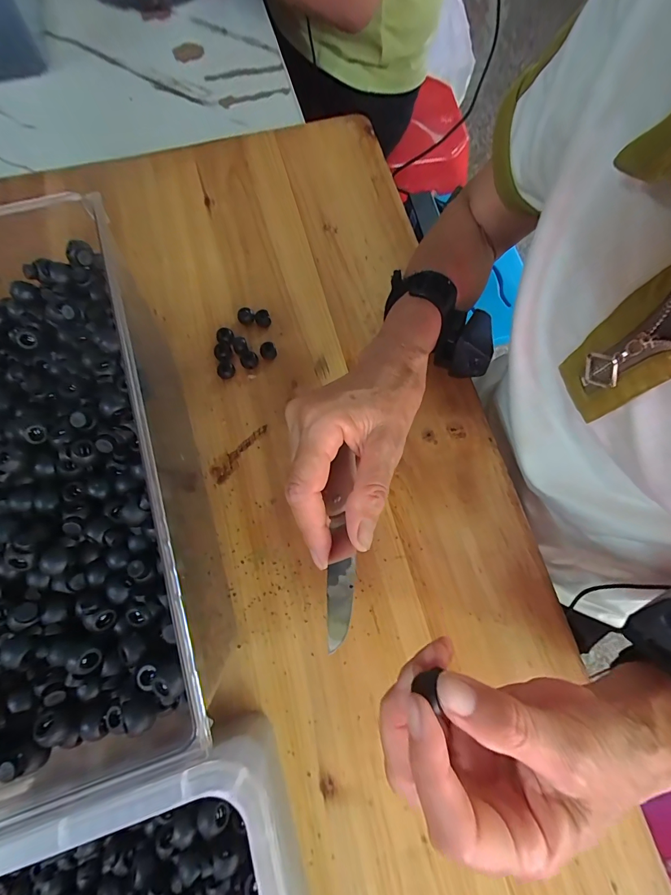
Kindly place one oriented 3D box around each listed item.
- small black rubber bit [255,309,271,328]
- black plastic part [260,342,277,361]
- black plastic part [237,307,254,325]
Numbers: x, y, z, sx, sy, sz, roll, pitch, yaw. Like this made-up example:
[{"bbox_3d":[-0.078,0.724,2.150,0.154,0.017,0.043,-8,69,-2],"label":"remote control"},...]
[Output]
[{"bbox_3d":[-0.070,-0.123,0.357,0.014,0.010,0.014,0,73,-2],"label":"small black rubber bit"},{"bbox_3d":[-0.063,-0.089,0.348,0.014,0.008,0.015,0,73,-2],"label":"black plastic part"},{"bbox_3d":[-0.085,-0.124,0.356,0.016,0.009,0.015,0,73,-2],"label":"black plastic part"}]

